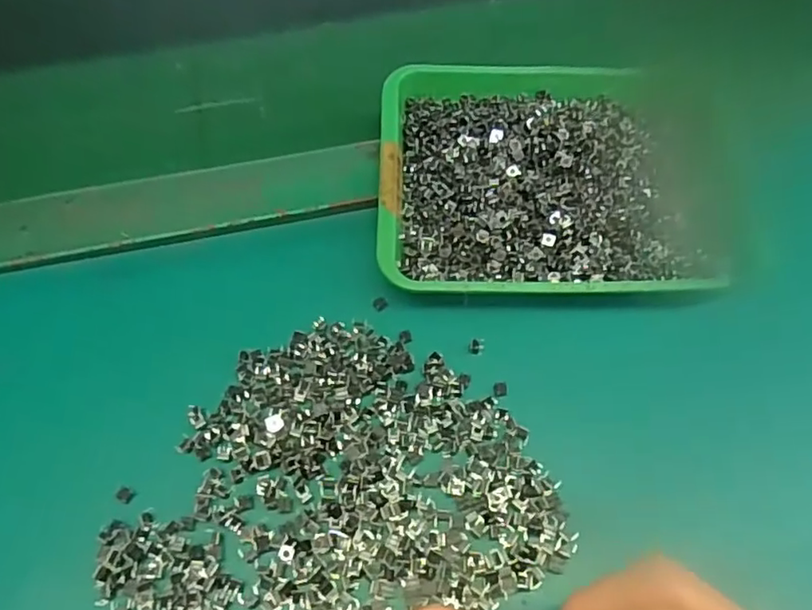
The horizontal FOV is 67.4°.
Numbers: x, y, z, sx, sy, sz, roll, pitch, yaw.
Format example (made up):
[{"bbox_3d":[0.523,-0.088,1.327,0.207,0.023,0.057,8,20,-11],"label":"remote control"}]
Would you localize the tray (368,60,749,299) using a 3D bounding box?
[{"bbox_3d":[0.092,-0.081,0.372,0.211,0.031,0.171,0,58,0],"label":"tray"}]

